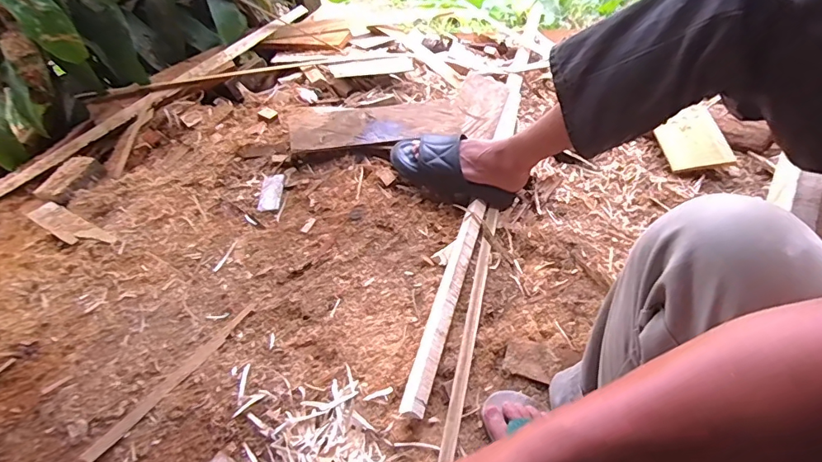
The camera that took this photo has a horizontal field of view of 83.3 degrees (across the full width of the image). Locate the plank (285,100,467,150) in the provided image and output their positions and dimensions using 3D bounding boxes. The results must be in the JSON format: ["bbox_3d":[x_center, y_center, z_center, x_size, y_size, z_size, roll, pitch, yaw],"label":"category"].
[{"bbox_3d":[-0.078,-0.248,1.075,0.407,0.030,0.152,-7,55,1],"label":"plank"}]

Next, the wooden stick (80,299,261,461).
[{"bbox_3d":[-0.385,0.238,0.769,0.027,0.009,0.332,31,64,24],"label":"wooden stick"}]

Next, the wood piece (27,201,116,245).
[{"bbox_3d":[-0.720,-0.015,0.964,0.248,0.008,0.058,23,61,20],"label":"wood piece"}]

